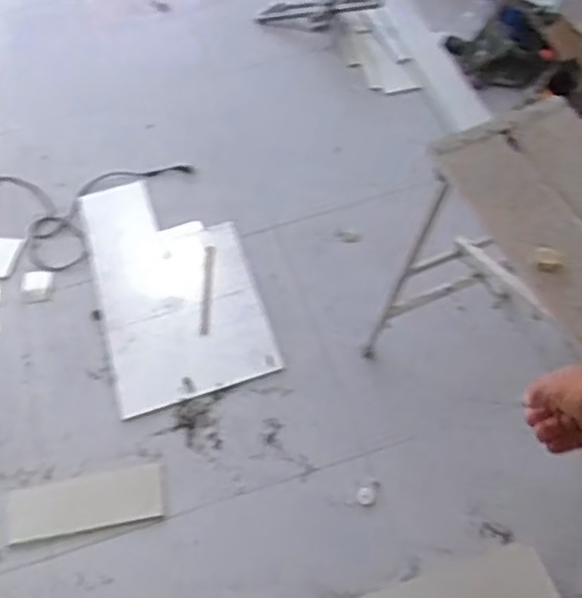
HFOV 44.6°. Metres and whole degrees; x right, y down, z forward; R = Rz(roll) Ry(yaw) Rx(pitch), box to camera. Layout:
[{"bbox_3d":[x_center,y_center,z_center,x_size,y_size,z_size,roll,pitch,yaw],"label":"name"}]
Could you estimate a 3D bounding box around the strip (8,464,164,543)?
[{"bbox_3d":[-0.497,0.492,1.722,0.375,0.021,0.137,-9,56,0],"label":"strip"}]

